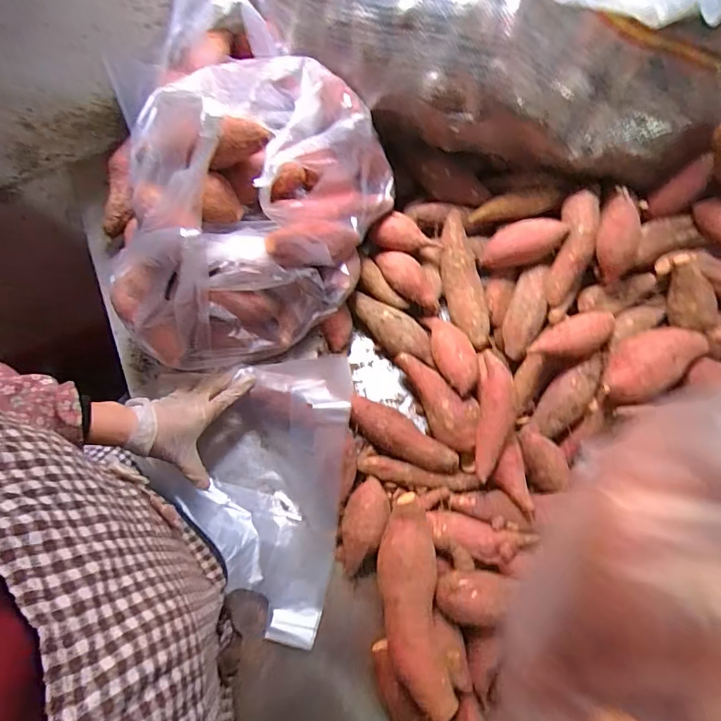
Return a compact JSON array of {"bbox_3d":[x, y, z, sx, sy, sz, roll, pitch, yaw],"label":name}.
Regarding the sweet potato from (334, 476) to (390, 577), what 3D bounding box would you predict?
[{"bbox_3d":[0.001,0.200,0.585,0.050,0.039,0.108,26,75,10],"label":"sweet potato"}]

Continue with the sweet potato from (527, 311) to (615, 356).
[{"bbox_3d":[0.266,-0.028,0.607,0.119,0.034,0.047,-22,72,-5],"label":"sweet potato"}]

